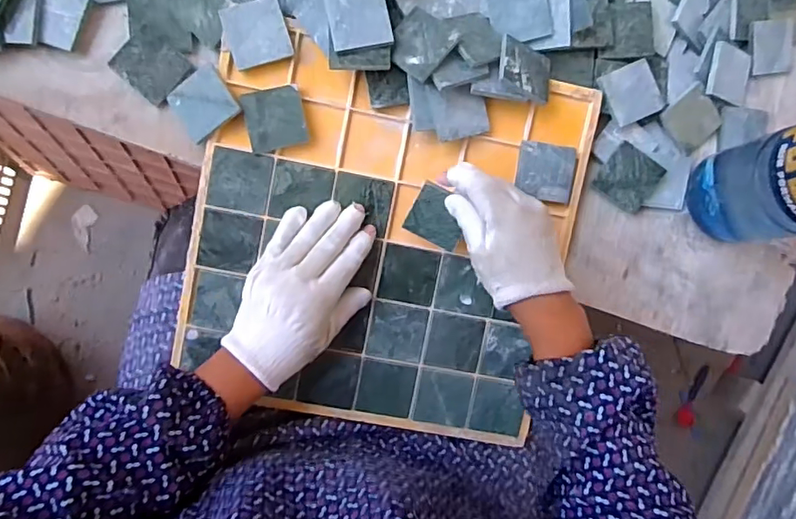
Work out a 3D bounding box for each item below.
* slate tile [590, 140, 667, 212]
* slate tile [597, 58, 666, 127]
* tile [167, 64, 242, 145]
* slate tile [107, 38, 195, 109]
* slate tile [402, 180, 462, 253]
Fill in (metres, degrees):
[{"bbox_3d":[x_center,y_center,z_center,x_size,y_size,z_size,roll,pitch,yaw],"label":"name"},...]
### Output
[{"bbox_3d":[0.209,-0.073,0.482,0.046,0.011,0.049,30,91,-9],"label":"slate tile"},{"bbox_3d":[0.211,-0.150,0.480,0.051,0.009,0.049,-27,93,-7],"label":"slate tile"},{"bbox_3d":[-0.163,-0.131,0.451,0.049,0.005,0.046,-36,89,7],"label":"tile"},{"bbox_3d":[-0.206,-0.162,0.447,0.050,0.006,0.045,41,85,-5],"label":"slate tile"},{"bbox_3d":[0.034,-0.034,0.443,0.048,0.006,0.051,25,128,-4],"label":"slate tile"}]

